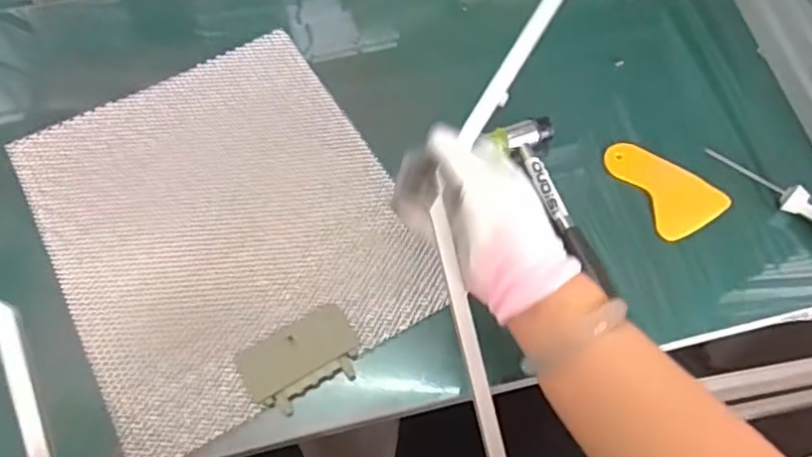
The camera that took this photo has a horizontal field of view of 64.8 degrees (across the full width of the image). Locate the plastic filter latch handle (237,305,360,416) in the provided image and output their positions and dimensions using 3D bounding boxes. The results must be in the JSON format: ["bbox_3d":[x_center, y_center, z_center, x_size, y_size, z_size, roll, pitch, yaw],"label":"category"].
[{"bbox_3d":[-0.079,0.098,0.482,0.087,0.004,0.057,-28,64,-14],"label":"plastic filter latch handle"}]

